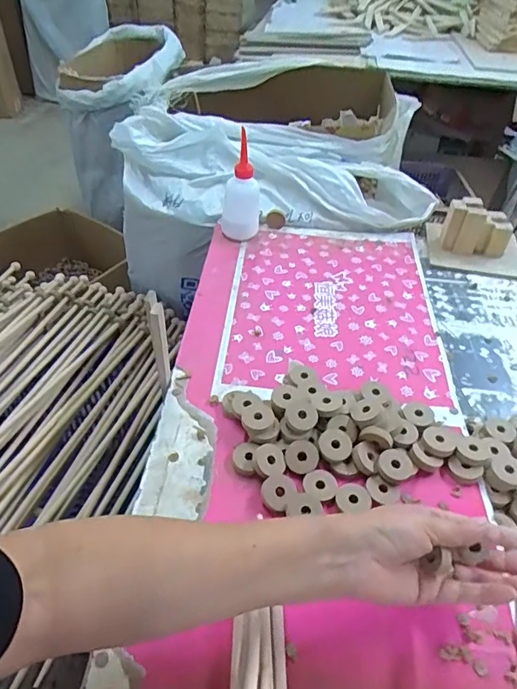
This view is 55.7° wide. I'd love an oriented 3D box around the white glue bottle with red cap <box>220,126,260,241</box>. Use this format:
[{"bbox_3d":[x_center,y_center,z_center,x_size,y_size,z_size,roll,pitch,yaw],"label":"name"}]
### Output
[{"bbox_3d":[-0.029,-0.252,0.793,0.065,0.156,0.053,5,44,0],"label":"white glue bottle with red cap"}]

